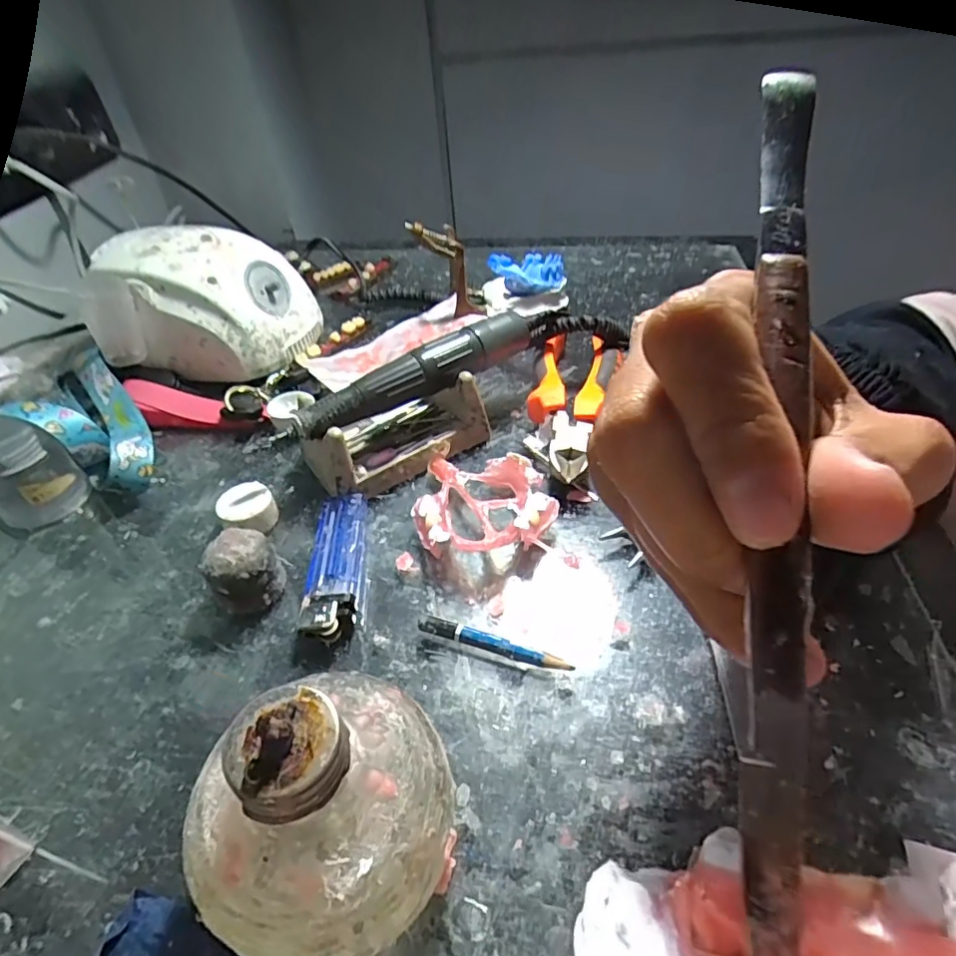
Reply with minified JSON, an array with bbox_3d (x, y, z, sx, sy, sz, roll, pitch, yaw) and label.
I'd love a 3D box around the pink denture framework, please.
[{"bbox_3d":[0.004,0.014,0.287,0.069,0.020,0.070,0,43,4],"label":"pink denture framework"}]

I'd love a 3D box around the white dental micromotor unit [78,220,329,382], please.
[{"bbox_3d":[-0.192,-0.124,0.407,0.139,0.082,0.096,-6,43,-2],"label":"white dental micromotor unit"}]

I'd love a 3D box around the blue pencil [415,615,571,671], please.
[{"bbox_3d":[0.006,0.070,0.236,0.065,0.009,0.007,13,46,18],"label":"blue pencil"}]

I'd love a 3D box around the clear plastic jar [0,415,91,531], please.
[{"bbox_3d":[-0.244,-0.004,0.303,0.034,0.053,0.042,27,51,29],"label":"clear plastic jar"}]

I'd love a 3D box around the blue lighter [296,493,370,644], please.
[{"bbox_3d":[-0.066,0.040,0.271,0.026,0.014,0.083,-7,43,-3],"label":"blue lighter"}]

